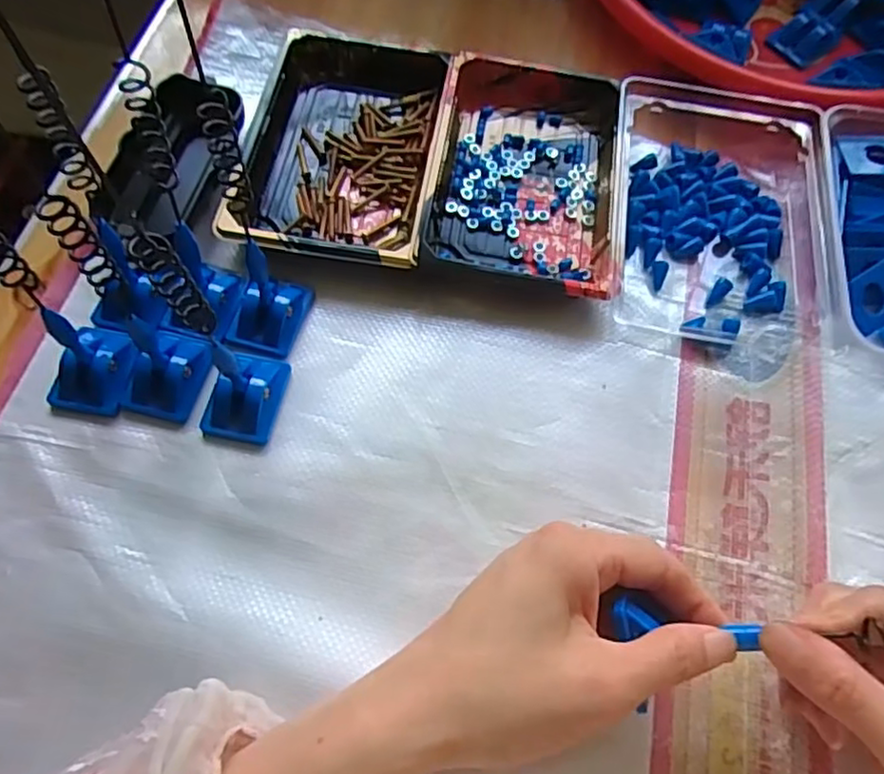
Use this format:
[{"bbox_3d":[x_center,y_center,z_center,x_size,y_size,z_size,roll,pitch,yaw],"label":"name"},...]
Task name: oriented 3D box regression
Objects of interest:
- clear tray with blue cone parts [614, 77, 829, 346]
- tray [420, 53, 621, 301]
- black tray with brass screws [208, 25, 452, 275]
[{"bbox_3d":[0.157,-0.105,0.376,0.110,0.034,0.160,4,65,0],"label":"clear tray with blue cone parts"},{"bbox_3d":[0.050,-0.123,0.383,0.107,0.024,0.160,7,65,1],"label":"tray"},{"bbox_3d":[-0.056,-0.146,0.389,0.107,0.025,0.175,8,65,2],"label":"black tray with brass screws"}]

